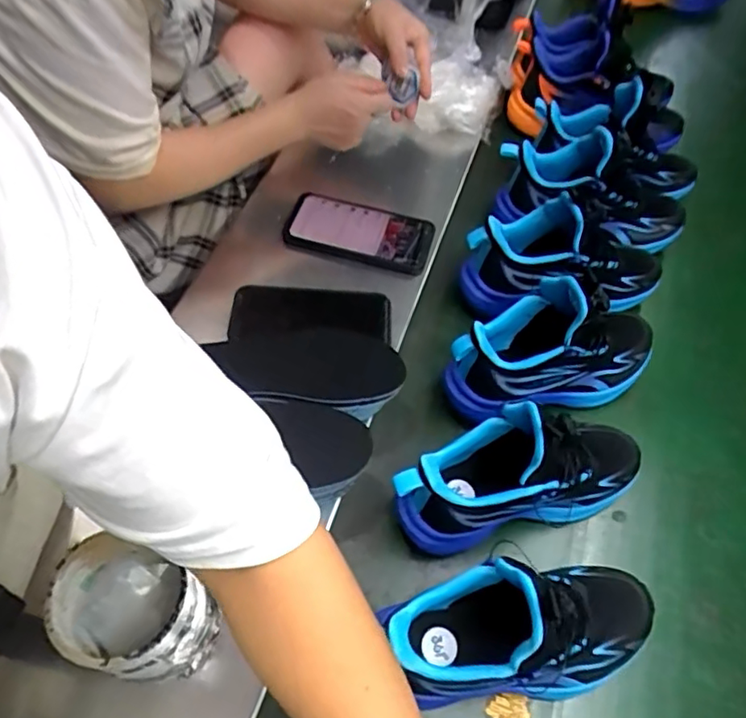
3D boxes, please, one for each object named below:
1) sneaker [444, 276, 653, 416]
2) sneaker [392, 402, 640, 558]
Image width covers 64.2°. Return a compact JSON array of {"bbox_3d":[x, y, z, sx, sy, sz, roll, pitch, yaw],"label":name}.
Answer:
[{"bbox_3d":[0.180,-0.013,0.576,0.221,0.139,0.082,-10,56,-7],"label":"sneaker"},{"bbox_3d":[0.127,0.094,0.498,0.226,0.140,0.076,-14,57,-10],"label":"sneaker"}]

